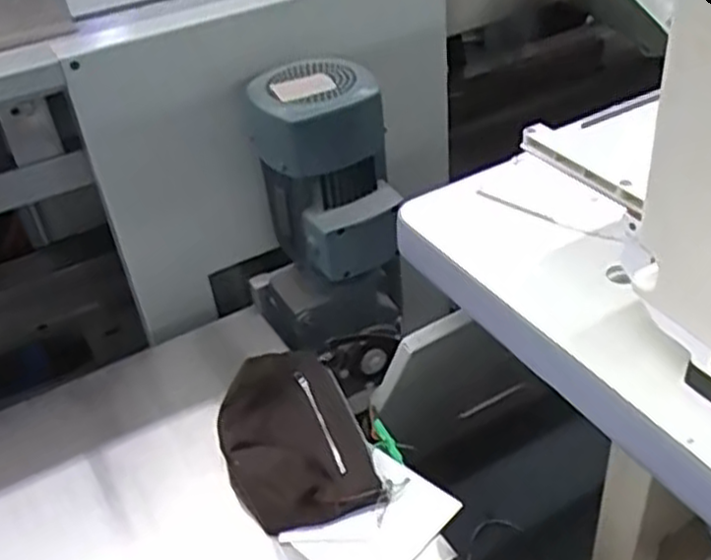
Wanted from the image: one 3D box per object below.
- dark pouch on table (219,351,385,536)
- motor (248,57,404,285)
[{"bbox_3d":[-0.071,0.156,0.818,0.143,0.041,0.229,-16,38,-12],"label":"dark pouch on table"},{"bbox_3d":[-0.034,-0.130,0.958,0.161,0.233,0.166,-11,37,-4],"label":"motor"}]

